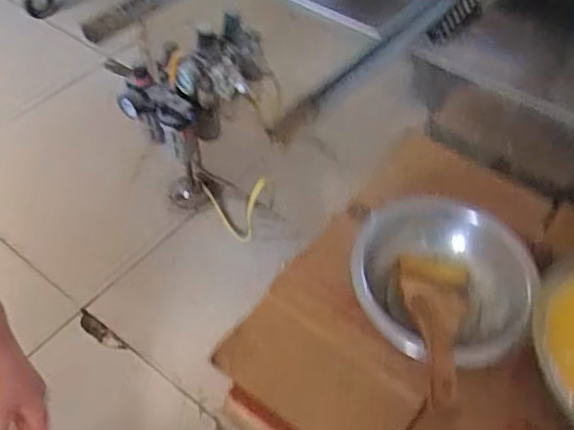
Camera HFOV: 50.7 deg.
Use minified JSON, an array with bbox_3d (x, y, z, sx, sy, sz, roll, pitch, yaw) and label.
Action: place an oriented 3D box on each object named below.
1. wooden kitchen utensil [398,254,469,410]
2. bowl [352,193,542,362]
[{"bbox_3d":[0.142,0.104,0.571,0.072,0.042,0.194,9,26,5],"label":"wooden kitchen utensil"},{"bbox_3d":[0.156,0.066,0.607,0.178,0.048,0.174,0,50,-1],"label":"bowl"}]

